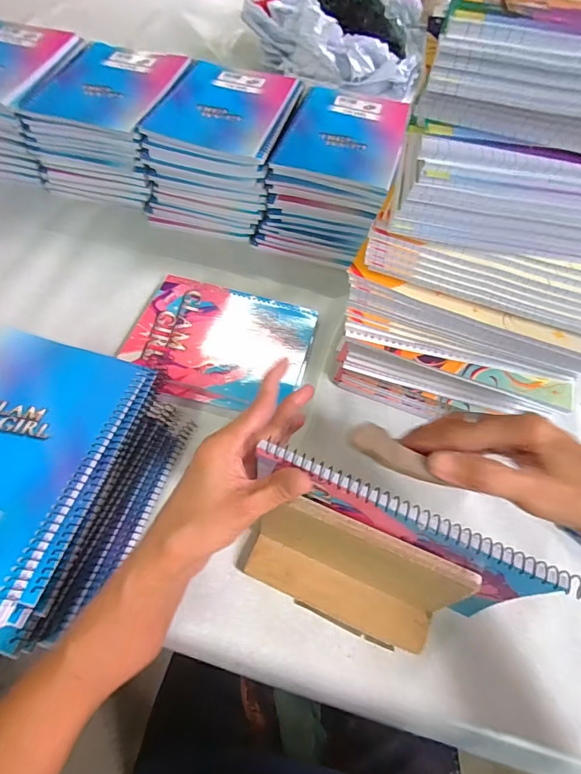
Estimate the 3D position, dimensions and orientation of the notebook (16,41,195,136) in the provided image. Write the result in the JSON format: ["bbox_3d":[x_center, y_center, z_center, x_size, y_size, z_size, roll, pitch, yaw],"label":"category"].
[{"bbox_3d":[-0.236,-0.405,0.587,0.153,0.008,0.193,16,59,6],"label":"notebook"}]

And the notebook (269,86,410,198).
[{"bbox_3d":[0.069,-0.320,0.566,0.144,0.018,0.202,16,59,6],"label":"notebook"}]

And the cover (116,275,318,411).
[{"bbox_3d":[-0.079,-0.052,0.513,0.198,0.012,0.158,13,58,4],"label":"cover"}]

